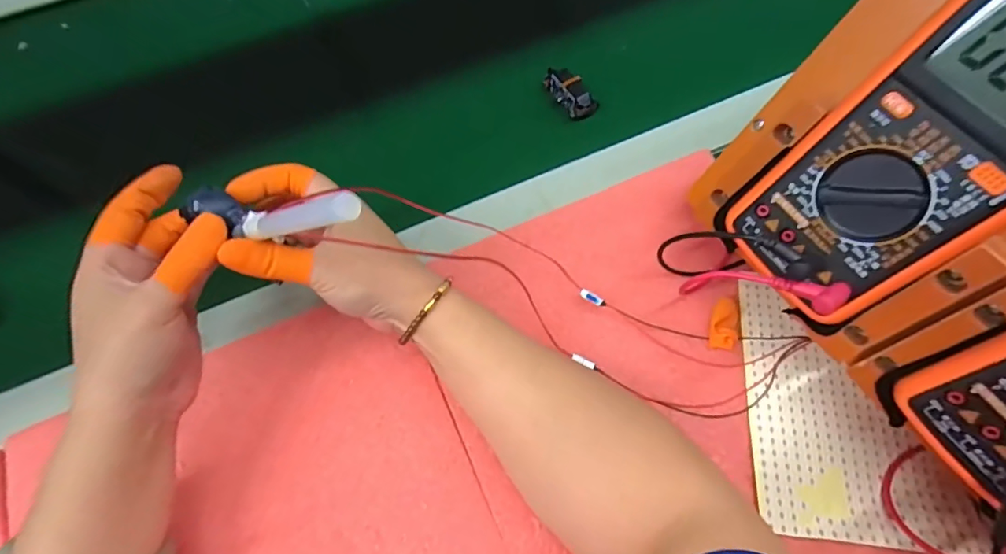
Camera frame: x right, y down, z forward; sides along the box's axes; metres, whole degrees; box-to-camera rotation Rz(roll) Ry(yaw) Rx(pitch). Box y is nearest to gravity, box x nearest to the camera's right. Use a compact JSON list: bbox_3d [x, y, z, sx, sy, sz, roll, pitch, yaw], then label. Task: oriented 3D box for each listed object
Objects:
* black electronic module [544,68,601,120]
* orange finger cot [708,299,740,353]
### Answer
[{"bbox_3d":[0.058,-0.163,0.422,0.022,0.017,0.054,-34,71,-12],"label":"black electronic module"},{"bbox_3d":[0.152,0.032,0.329,0.018,0.010,0.037,18,69,8],"label":"orange finger cot"}]

